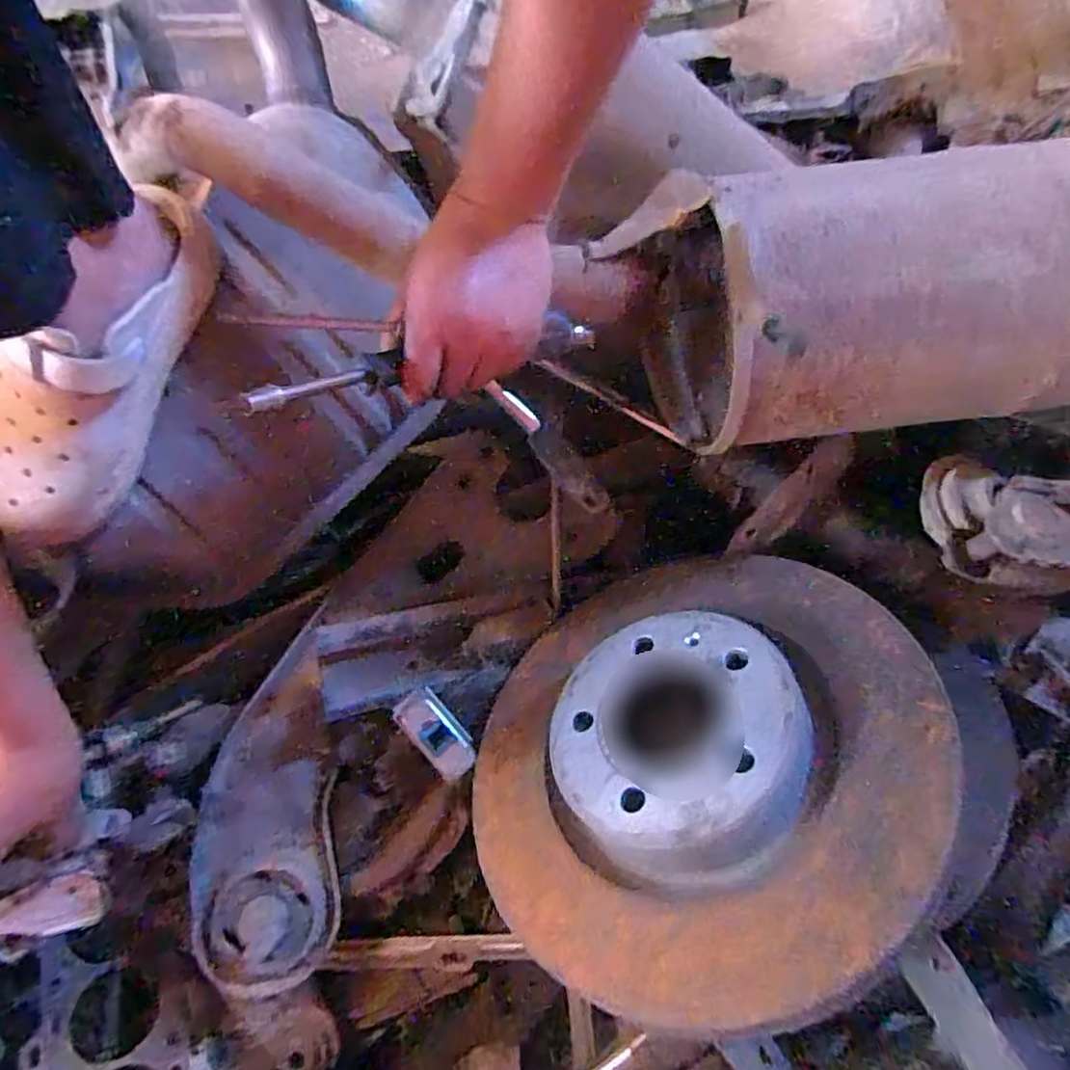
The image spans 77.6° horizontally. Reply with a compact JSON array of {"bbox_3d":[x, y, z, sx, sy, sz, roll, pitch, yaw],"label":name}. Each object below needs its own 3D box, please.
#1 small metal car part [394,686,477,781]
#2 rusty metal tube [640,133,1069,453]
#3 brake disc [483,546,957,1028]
[{"bbox_3d":[-0.074,0.151,0.508,0.034,0.025,0.070,-39,78,-9],"label":"small metal car part"},{"bbox_3d":[0.325,-0.151,0.454,0.498,0.162,0.151,-5,75,0],"label":"rusty metal tube"},{"bbox_3d":[0.087,0.123,0.426,0.293,0.047,0.310,-22,38,19],"label":"brake disc"}]

